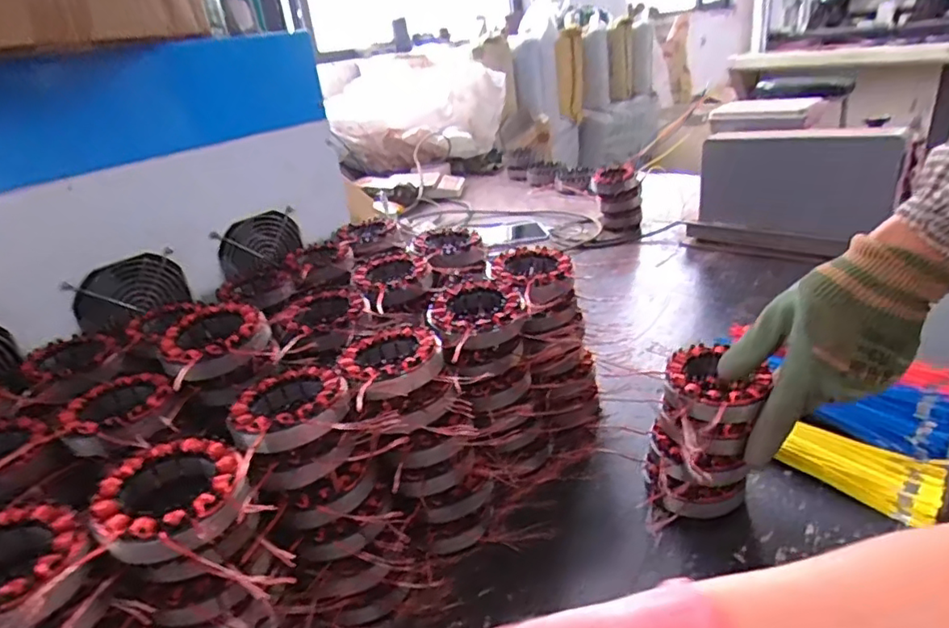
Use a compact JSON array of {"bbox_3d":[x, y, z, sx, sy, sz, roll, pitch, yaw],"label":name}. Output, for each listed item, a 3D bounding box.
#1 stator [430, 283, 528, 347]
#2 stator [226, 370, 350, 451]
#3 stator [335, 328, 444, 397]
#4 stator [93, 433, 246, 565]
[{"bbox_3d":[0.002,0.006,0.549,0.084,0.042,0.087,-9,26,-4],"label":"stator"},{"bbox_3d":[-0.139,0.074,0.445,0.086,0.035,0.089,-15,27,-17],"label":"stator"},{"bbox_3d":[-0.069,0.042,0.494,0.083,0.032,0.085,-14,27,-15],"label":"stator"},{"bbox_3d":[-0.188,0.120,0.370,0.082,0.033,0.091,-19,28,-23],"label":"stator"}]

